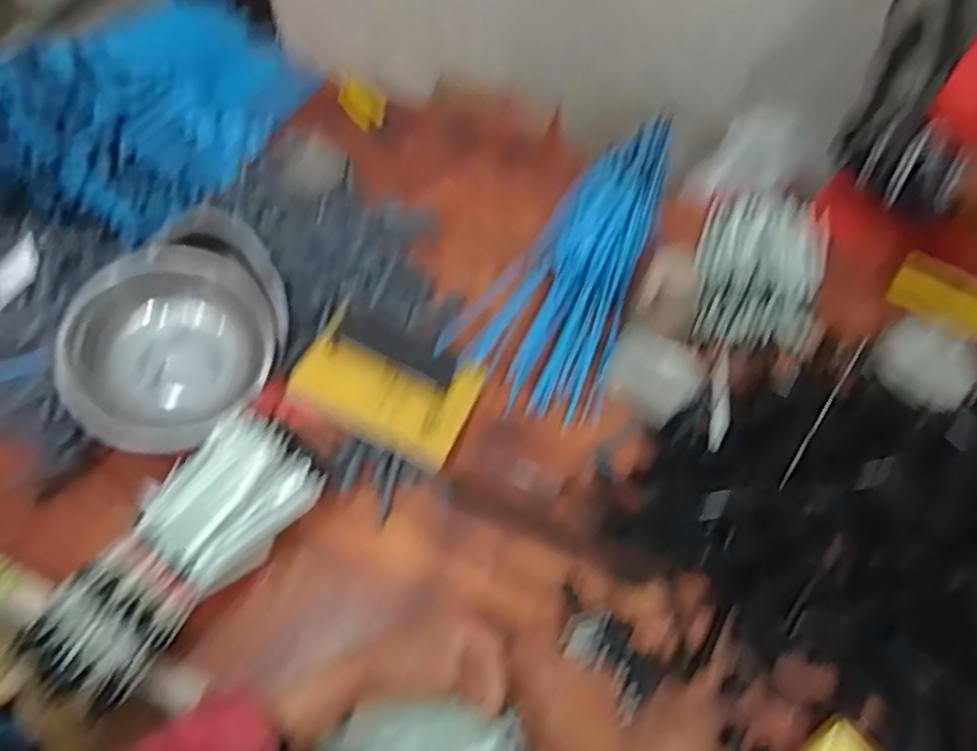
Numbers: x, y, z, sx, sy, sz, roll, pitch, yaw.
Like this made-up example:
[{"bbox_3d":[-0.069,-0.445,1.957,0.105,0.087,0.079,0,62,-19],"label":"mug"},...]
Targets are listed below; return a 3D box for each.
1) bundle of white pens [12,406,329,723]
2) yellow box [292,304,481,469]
[{"bbox_3d":[-0.316,0.184,0.695,0.121,0.105,0.314,40,66,19],"label":"bundle of white pens"},{"bbox_3d":[-0.123,0.012,0.818,0.210,0.043,0.148,21,61,10],"label":"yellow box"}]

